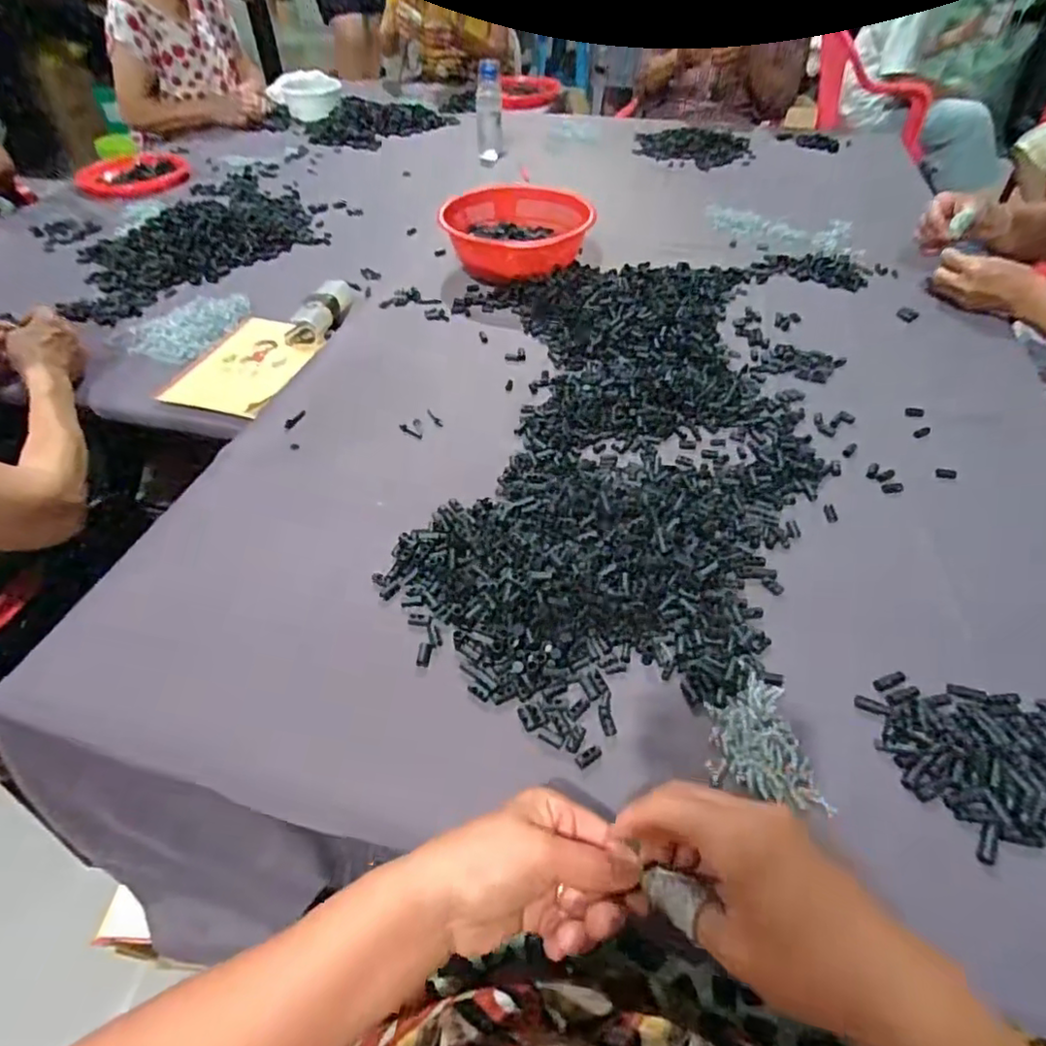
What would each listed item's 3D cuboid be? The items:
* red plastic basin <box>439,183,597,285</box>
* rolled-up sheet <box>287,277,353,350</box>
[{"bbox_3d":[-0.004,-0.459,0.976,0.219,0.111,0.178,8,46,9],"label":"red plastic basin"},{"bbox_3d":[-0.286,-0.310,0.873,0.055,0.035,0.183,6,45,7],"label":"rolled-up sheet"}]

